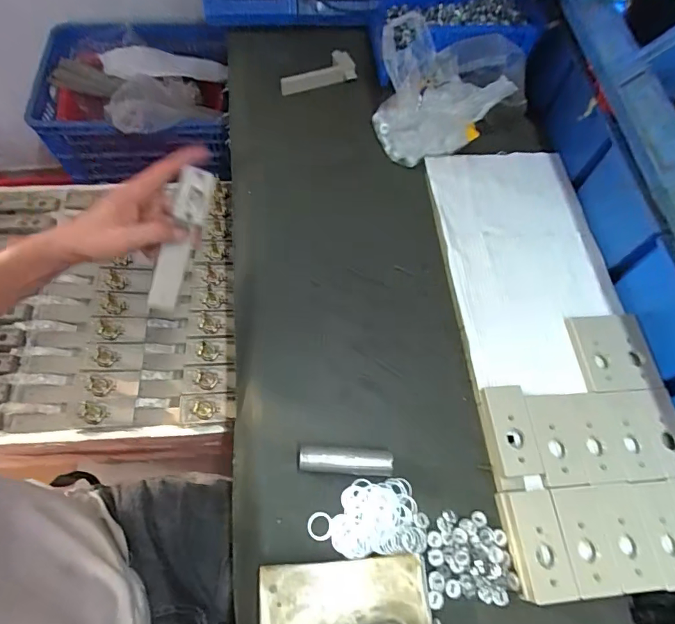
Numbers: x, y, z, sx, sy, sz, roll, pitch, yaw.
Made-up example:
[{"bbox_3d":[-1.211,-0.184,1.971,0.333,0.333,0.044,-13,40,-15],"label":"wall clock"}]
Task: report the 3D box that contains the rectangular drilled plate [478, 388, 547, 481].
[{"bbox_3d":[0.183,0.126,0.460,0.044,0.016,0.091,-3,64,-4],"label":"rectangular drilled plate"}]

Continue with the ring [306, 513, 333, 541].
[{"bbox_3d":[-0.017,0.208,0.421,0.025,0.004,0.025,1,63,-2],"label":"ring"}]

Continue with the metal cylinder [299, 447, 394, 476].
[{"bbox_3d":[0.009,0.151,0.438,0.092,0.023,0.023,4,63,-1],"label":"metal cylinder"}]

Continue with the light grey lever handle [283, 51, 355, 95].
[{"bbox_3d":[-0.033,-0.385,0.697,0.122,0.035,0.030,-14,65,-9],"label":"light grey lever handle"}]

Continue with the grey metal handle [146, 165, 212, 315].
[{"bbox_3d":[-0.167,-0.072,0.462,0.040,0.022,0.158,27,107,12],"label":"grey metal handle"}]

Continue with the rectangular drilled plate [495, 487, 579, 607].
[{"bbox_3d":[0.189,0.222,0.414,0.049,0.015,0.092,-5,64,-5],"label":"rectangular drilled plate"}]

